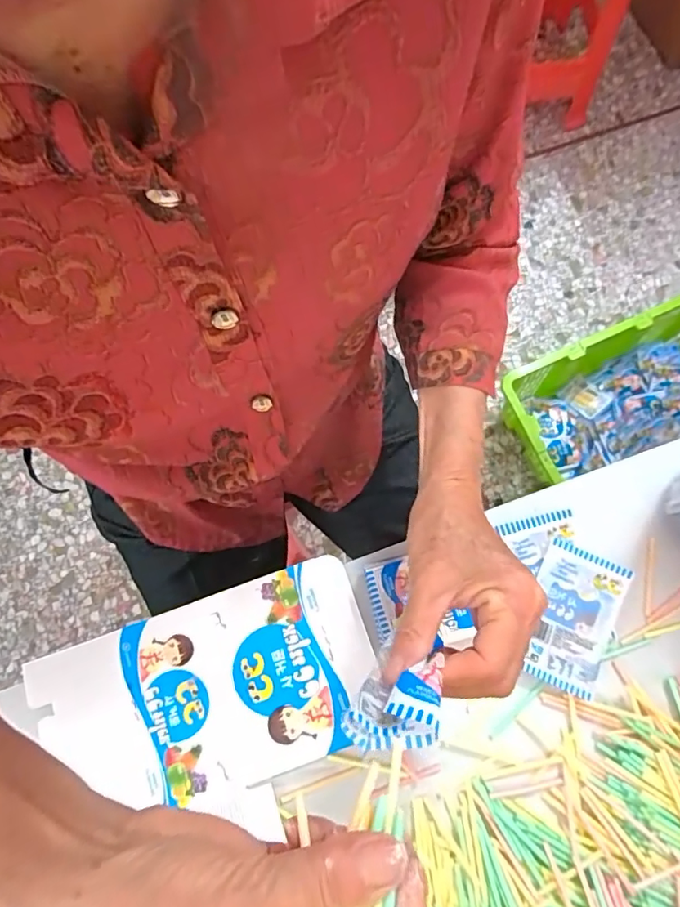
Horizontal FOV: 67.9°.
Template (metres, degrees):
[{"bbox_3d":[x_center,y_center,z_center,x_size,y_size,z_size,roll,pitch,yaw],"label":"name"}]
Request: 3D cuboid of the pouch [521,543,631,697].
[{"bbox_3d":[0.180,0.128,0.391,0.068,0.012,0.102,22,79,6],"label":"pouch"}]

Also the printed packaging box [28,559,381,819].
[{"bbox_3d":[-0.098,0.183,0.387,0.249,0.007,0.138,-19,78,-3],"label":"printed packaging box"}]

